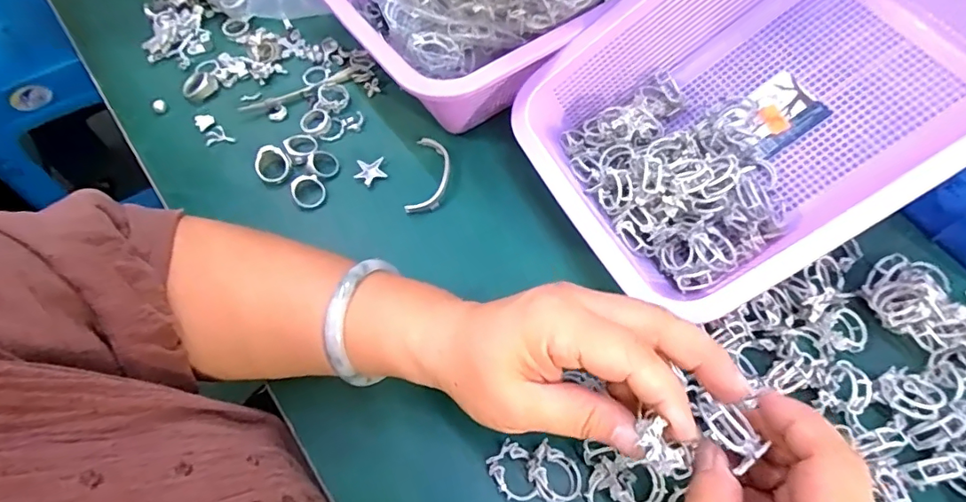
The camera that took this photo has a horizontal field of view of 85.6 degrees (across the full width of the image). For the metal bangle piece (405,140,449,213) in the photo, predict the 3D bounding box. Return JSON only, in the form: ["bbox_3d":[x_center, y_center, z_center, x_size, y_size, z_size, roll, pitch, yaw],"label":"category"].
[{"bbox_3d":[-0.039,-0.055,0.381,0.027,0.010,0.064,4,63,5],"label":"metal bangle piece"}]

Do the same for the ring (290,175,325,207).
[{"bbox_3d":[-0.128,-0.044,0.383,0.023,0.007,0.025,-1,63,2],"label":"ring"}]

